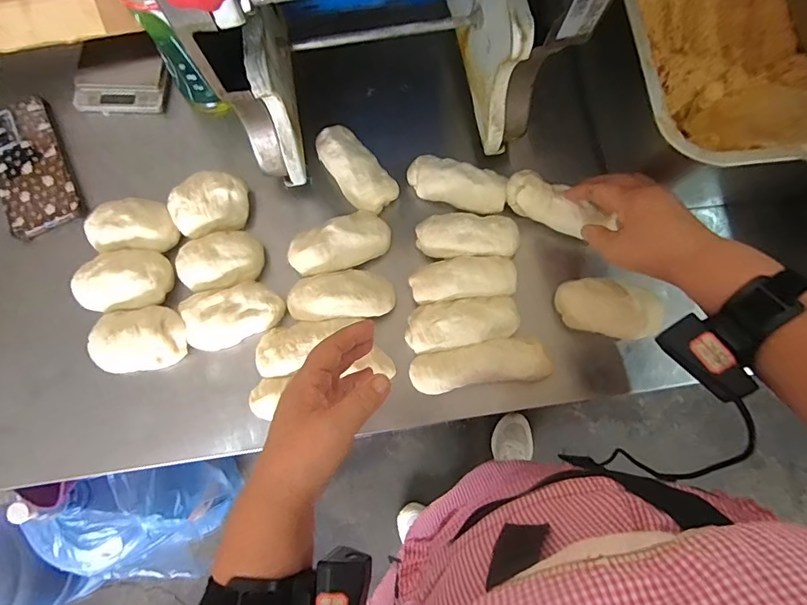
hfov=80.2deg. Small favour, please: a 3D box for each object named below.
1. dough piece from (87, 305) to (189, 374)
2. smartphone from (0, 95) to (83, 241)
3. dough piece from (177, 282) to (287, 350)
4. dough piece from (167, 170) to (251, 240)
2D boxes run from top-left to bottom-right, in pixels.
[{"bbox_3d":[-0.265,0.038,0.481,0.095,0.043,0.064,-5,75,-2],"label":"dough piece"},{"bbox_3d":[-0.424,-0.155,0.542,0.078,0.007,0.167,-24,76,-6],"label":"smartphone"},{"bbox_3d":[-0.173,0.012,0.491,0.098,0.042,0.052,-18,76,-5],"label":"dough piece"},{"bbox_3d":[-0.210,-0.105,0.520,0.083,0.045,0.067,-11,75,-3],"label":"dough piece"}]

